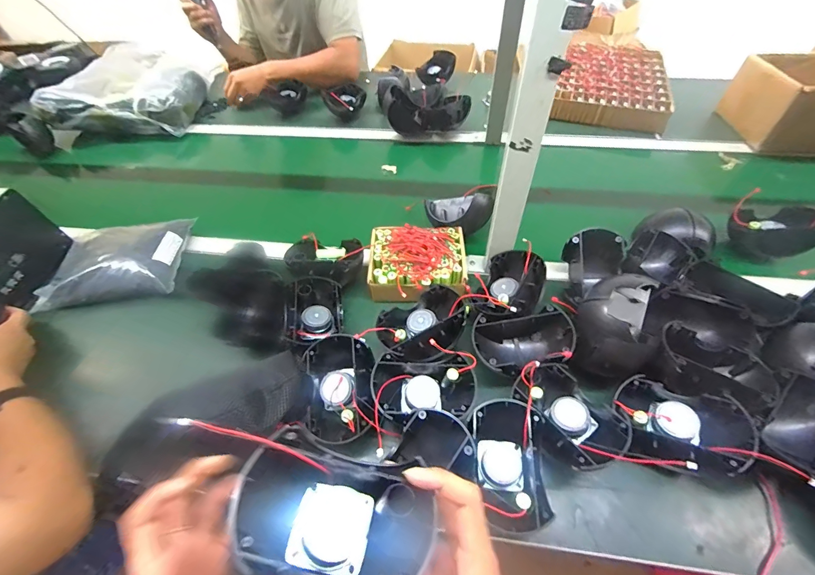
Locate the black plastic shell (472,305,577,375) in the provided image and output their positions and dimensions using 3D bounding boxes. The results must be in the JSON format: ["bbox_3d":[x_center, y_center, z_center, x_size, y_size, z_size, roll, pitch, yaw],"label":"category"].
[{"bbox_3d":[0.164,0.086,0.524,0.134,0.083,0.083,-3,52,1],"label":"black plastic shell"}]

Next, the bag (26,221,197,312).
[{"bbox_3d":[-0.557,-0.051,0.700,0.241,0.064,0.177,-7,52,-3],"label":"bag"}]

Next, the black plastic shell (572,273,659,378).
[{"bbox_3d":[0.286,0.047,0.492,0.094,0.066,0.138,23,57,19],"label":"black plastic shell"}]

